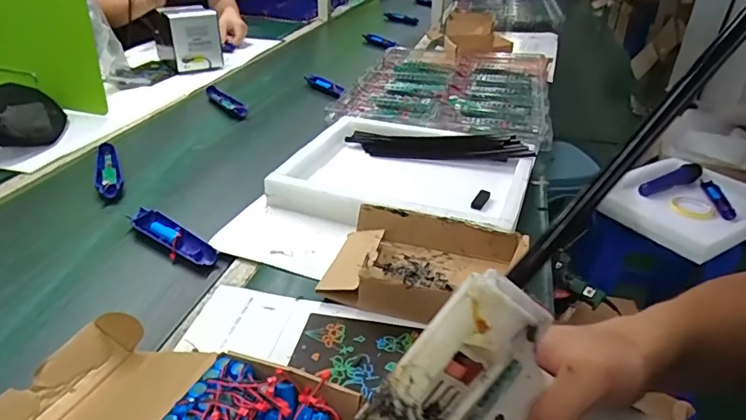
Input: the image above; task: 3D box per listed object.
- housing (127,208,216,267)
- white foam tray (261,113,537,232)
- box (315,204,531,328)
[{"bbox_3d":[-0.267,0.034,0.668,0.155,0.020,0.035,20,36,27],"label":"housing"},{"bbox_3d":[0.056,-0.060,0.798,0.361,0.049,0.301,11,33,15],"label":"white foam tray"},{"bbox_3d":[0.060,0.062,0.591,0.211,0.058,0.155,11,33,15],"label":"box"}]

